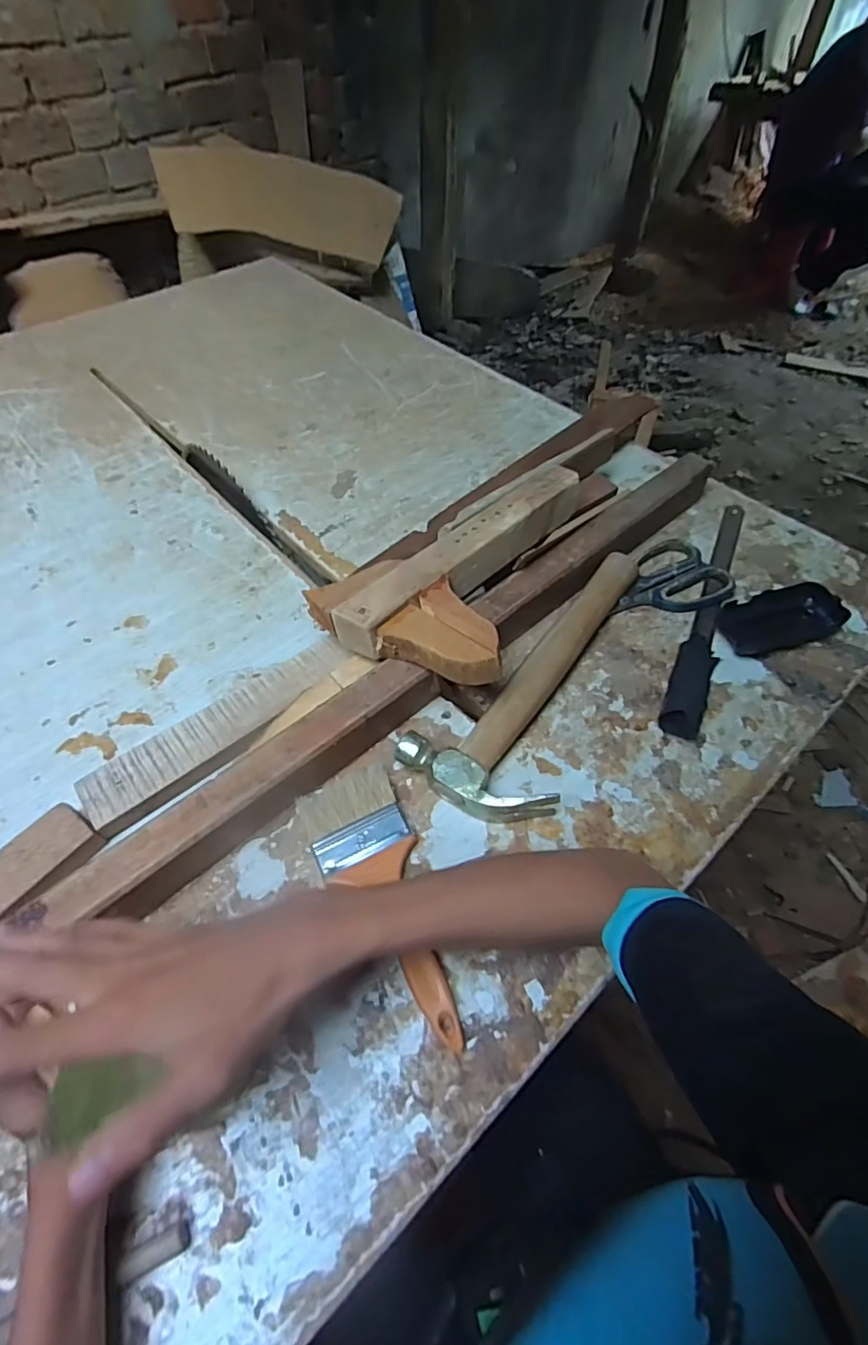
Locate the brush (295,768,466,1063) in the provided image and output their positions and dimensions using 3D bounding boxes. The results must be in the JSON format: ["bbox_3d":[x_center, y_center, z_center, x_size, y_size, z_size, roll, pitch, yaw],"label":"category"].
[{"bbox_3d":[-0.032,0.154,0.392,0.069,0.015,0.189,-21,55,-15],"label":"brush"}]

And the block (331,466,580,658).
[{"bbox_3d":[0.030,-0.106,0.510,0.275,0.038,0.051,-37,61,-24],"label":"block"}]

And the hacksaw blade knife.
[{"bbox_3d":[0.269,-0.070,0.550,0.034,0.014,0.319,21,56,16],"label":"hacksaw blade knife"}]

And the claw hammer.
[{"bbox_3d":[0.099,-0.005,0.493,0.116,0.034,0.292,27,58,20],"label":"claw hammer"}]

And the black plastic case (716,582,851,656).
[{"bbox_3d":[0.317,-0.051,0.528,0.108,0.025,0.051,-15,54,-11],"label":"black plastic case"}]

